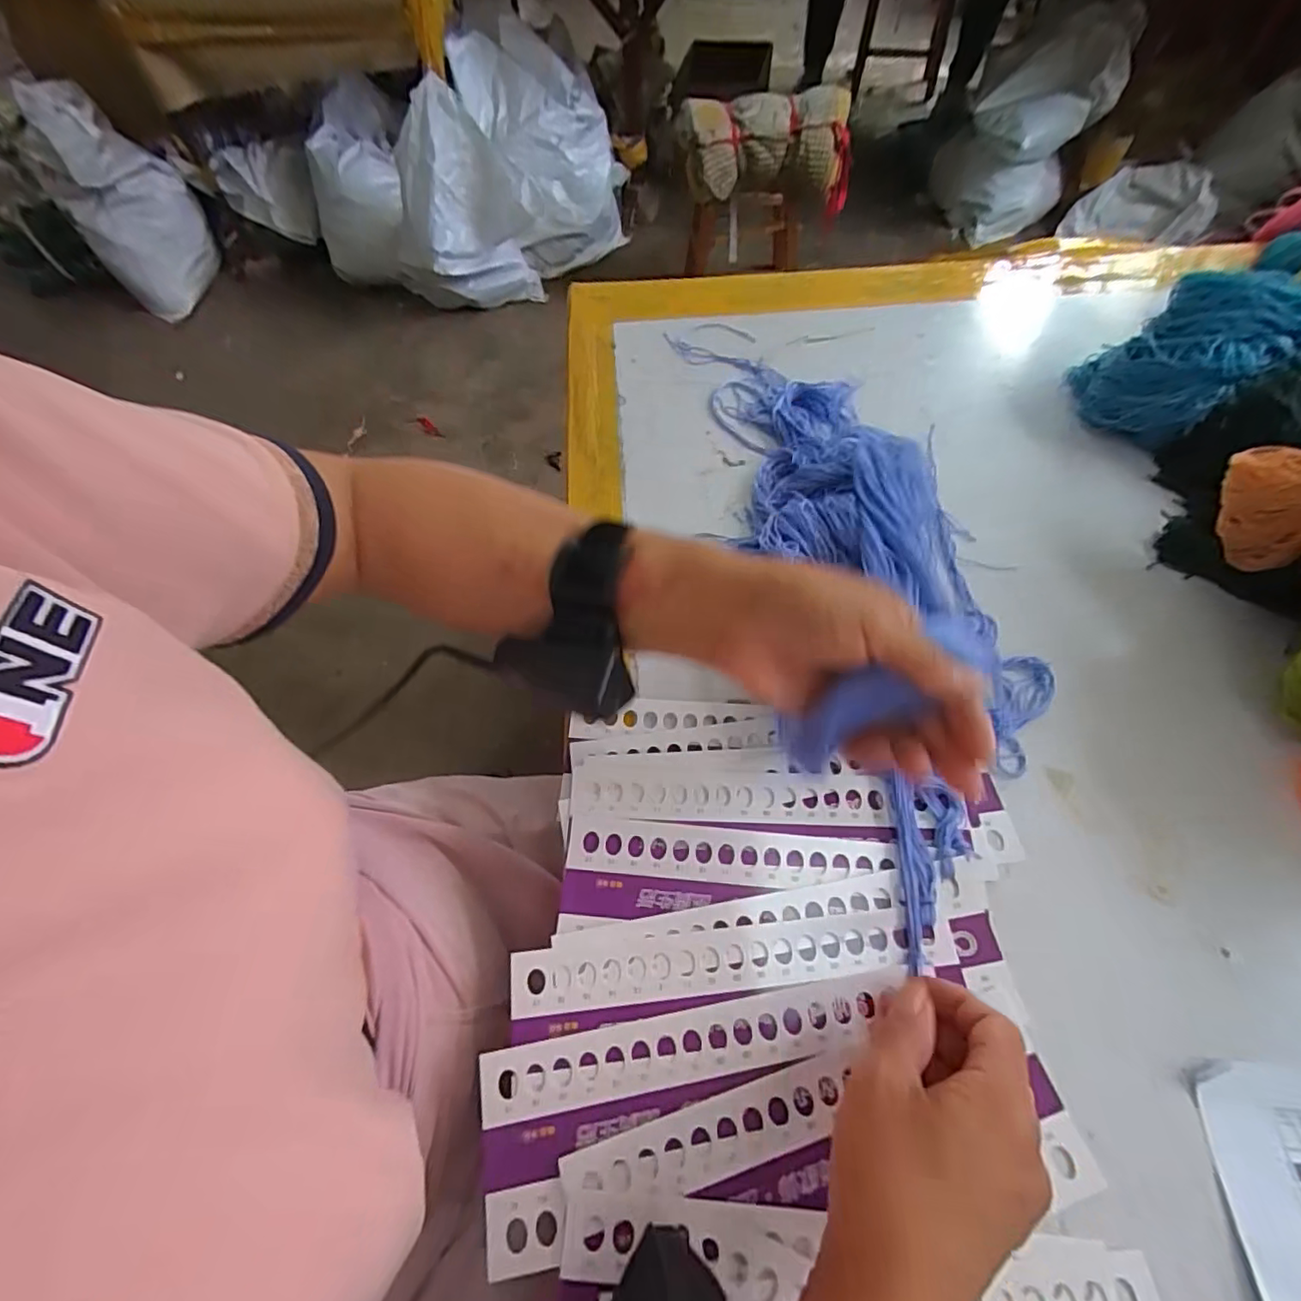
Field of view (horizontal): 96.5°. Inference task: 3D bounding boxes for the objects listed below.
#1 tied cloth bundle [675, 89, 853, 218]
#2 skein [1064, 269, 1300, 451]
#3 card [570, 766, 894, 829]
[{"bbox_3d":[0.280,-1.207,1.423,0.424,0.212,0.177,8,60,6],"label":"tied cloth bundle"},{"bbox_3d":[0.454,-0.245,0.492,0.111,0.107,0.137,-38,66,-19],"label":"skein"},{"bbox_3d":[0.049,0.090,0.359,0.195,0.006,0.031,1,60,2],"label":"card"}]

